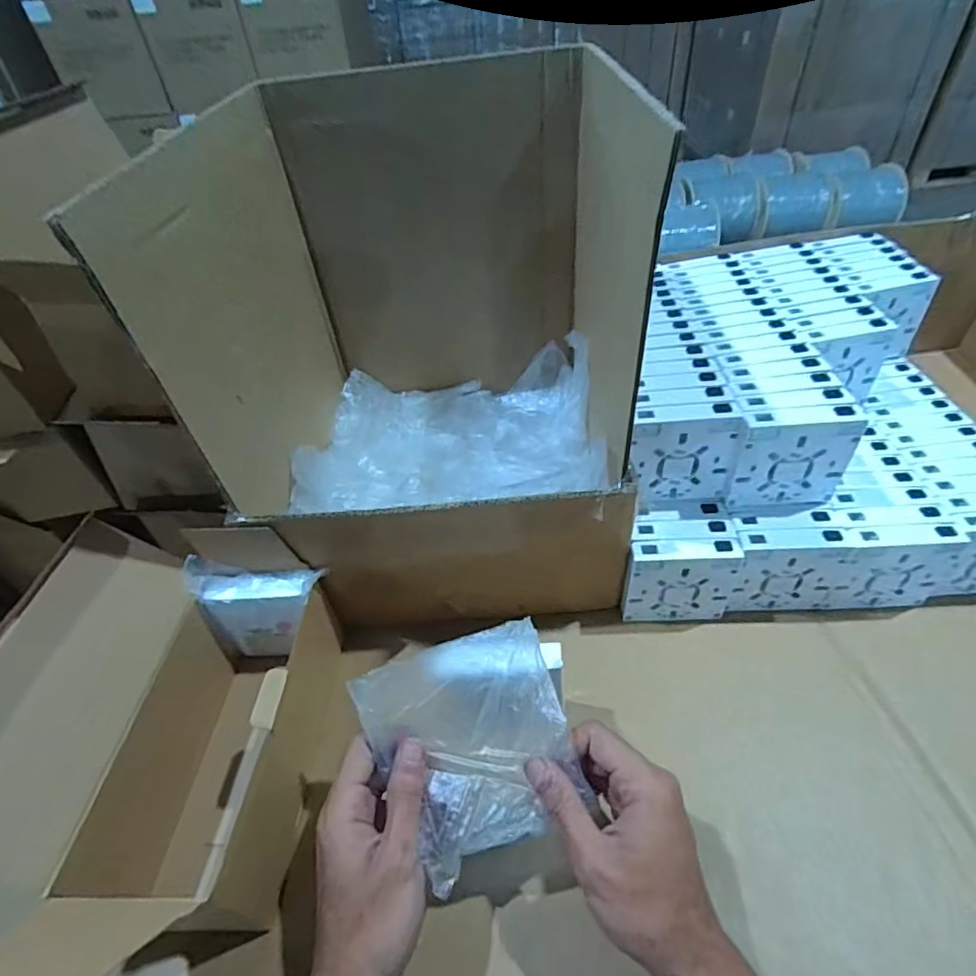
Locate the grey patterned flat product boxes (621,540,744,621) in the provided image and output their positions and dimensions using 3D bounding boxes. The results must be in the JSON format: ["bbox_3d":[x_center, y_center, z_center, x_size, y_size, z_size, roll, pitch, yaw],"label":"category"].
[{"bbox_3d":[0.162,0.080,0.460,0.089,0.083,0.023,-3,44,3],"label":"grey patterned flat product boxes"}]

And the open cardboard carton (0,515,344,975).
[{"bbox_3d":[-0.213,0.157,0.364,0.151,0.160,0.231,-2,44,4],"label":"open cardboard carton"}]

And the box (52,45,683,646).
[{"bbox_3d":[-0.033,-0.115,0.477,0.307,0.349,0.322,-2,44,4],"label":"box"}]

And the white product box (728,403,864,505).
[{"bbox_3d":[0.246,-0.023,0.435,0.093,0.088,0.023,-1,44,5],"label":"white product box"}]

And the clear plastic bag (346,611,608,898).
[{"bbox_3d":[-0.008,0.152,0.326,0.115,0.019,0.122,-25,80,1],"label":"clear plastic bag"}]

